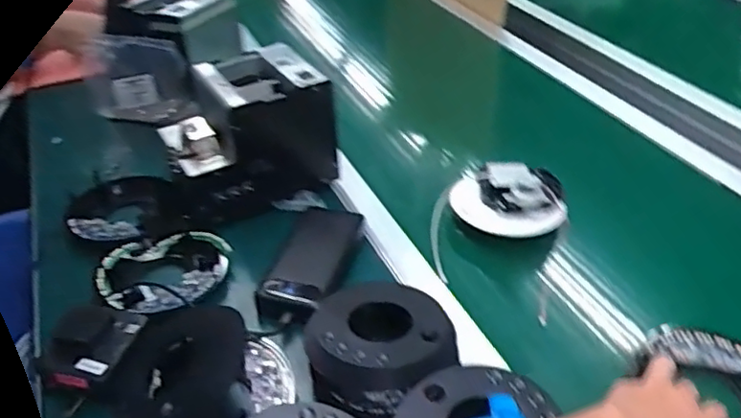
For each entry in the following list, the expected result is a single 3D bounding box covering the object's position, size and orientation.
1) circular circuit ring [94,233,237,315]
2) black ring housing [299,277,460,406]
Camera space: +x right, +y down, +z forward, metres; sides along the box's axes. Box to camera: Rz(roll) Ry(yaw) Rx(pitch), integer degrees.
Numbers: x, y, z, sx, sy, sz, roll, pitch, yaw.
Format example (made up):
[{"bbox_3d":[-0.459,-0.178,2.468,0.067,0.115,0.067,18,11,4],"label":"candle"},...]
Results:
[{"bbox_3d":[-0.213,0.063,0.653,0.114,0.025,0.117,-1,37,1],"label":"circular circuit ring"},{"bbox_3d":[0.007,0.116,0.555,0.127,0.050,0.117,-2,37,-2],"label":"black ring housing"}]

